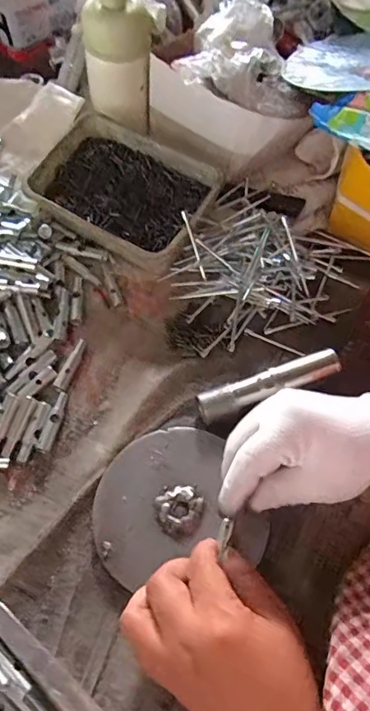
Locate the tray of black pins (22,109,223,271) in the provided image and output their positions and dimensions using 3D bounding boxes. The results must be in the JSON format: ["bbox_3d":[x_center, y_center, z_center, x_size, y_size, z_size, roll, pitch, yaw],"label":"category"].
[{"bbox_3d":[-0.062,-0.164,0.505,0.178,0.051,0.128,23,63,10],"label":"tray of black pins"}]

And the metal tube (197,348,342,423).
[{"bbox_3d":[0.068,0.025,0.411,0.120,0.029,0.023,-18,63,-12],"label":"metal tube"}]

